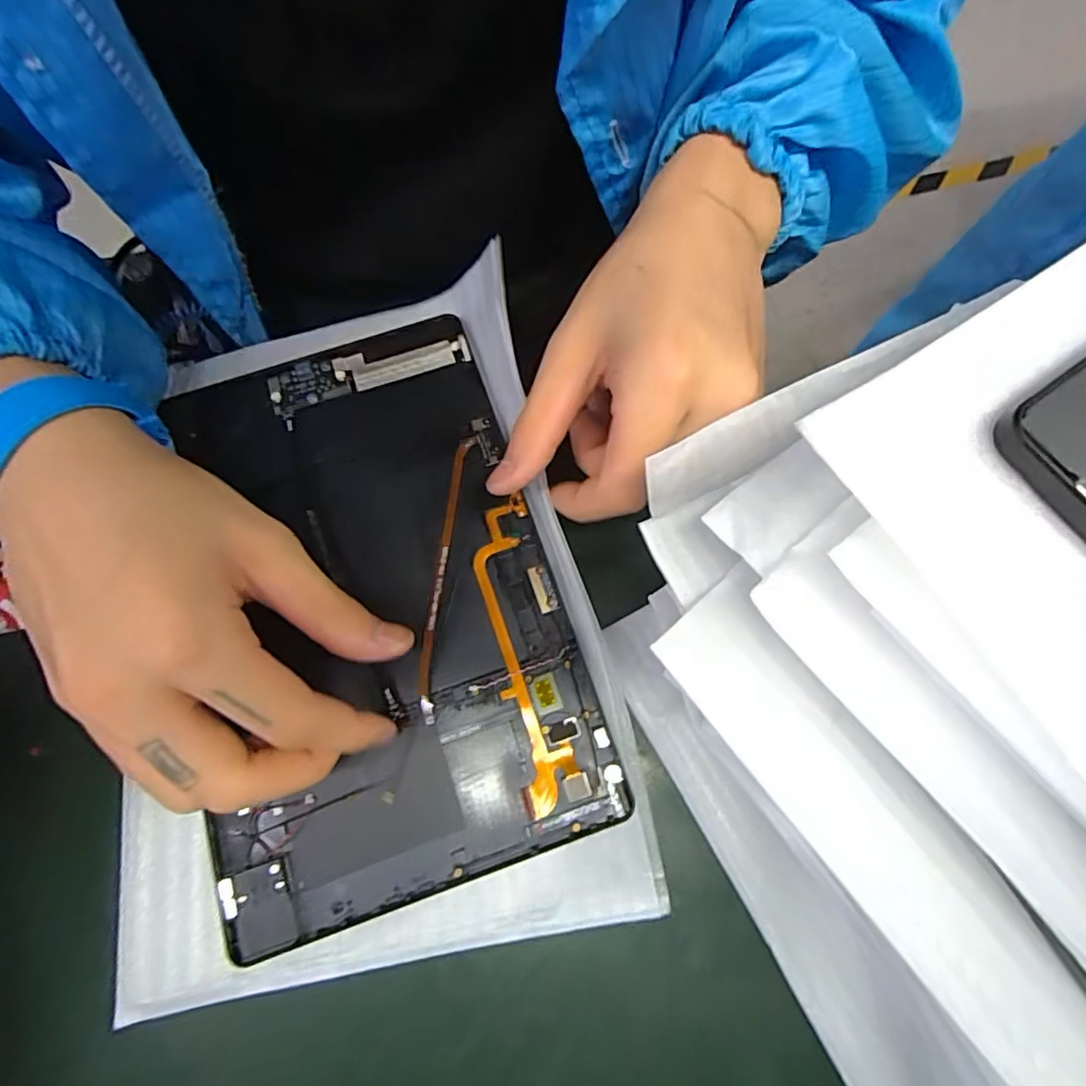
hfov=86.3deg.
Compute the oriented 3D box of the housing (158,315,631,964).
[{"bbox_3d":[-0.074,0.020,0.245,0.147,0.007,0.235,-18,73,-5],"label":"housing"}]

